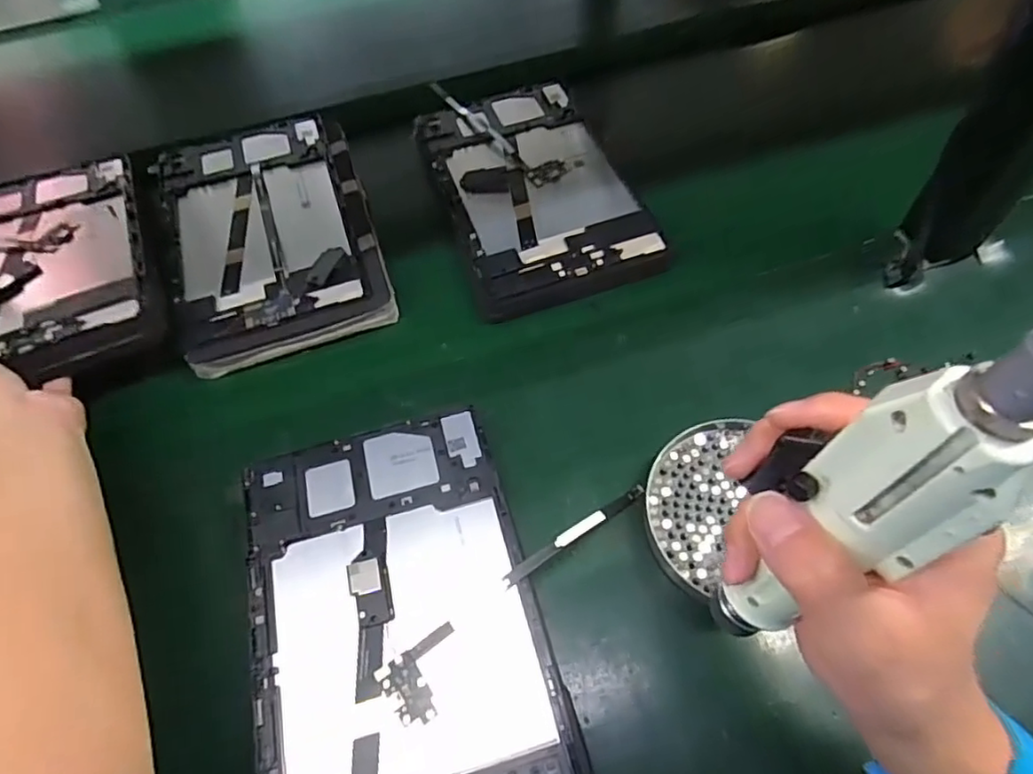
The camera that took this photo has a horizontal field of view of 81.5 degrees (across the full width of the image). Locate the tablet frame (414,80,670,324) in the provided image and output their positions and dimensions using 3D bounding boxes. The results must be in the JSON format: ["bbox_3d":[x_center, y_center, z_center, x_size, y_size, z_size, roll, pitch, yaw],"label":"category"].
[{"bbox_3d":[0.012,-0.170,0.508,0.148,0.015,0.244,-17,59,-7],"label":"tablet frame"}]

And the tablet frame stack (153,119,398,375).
[{"bbox_3d":[-0.204,-0.137,0.496,0.159,0.019,0.254,-20,60,-9],"label":"tablet frame stack"}]

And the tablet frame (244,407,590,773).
[{"bbox_3d":[-0.064,0.127,0.319,0.149,0.005,0.232,-15,59,-5],"label":"tablet frame"}]

